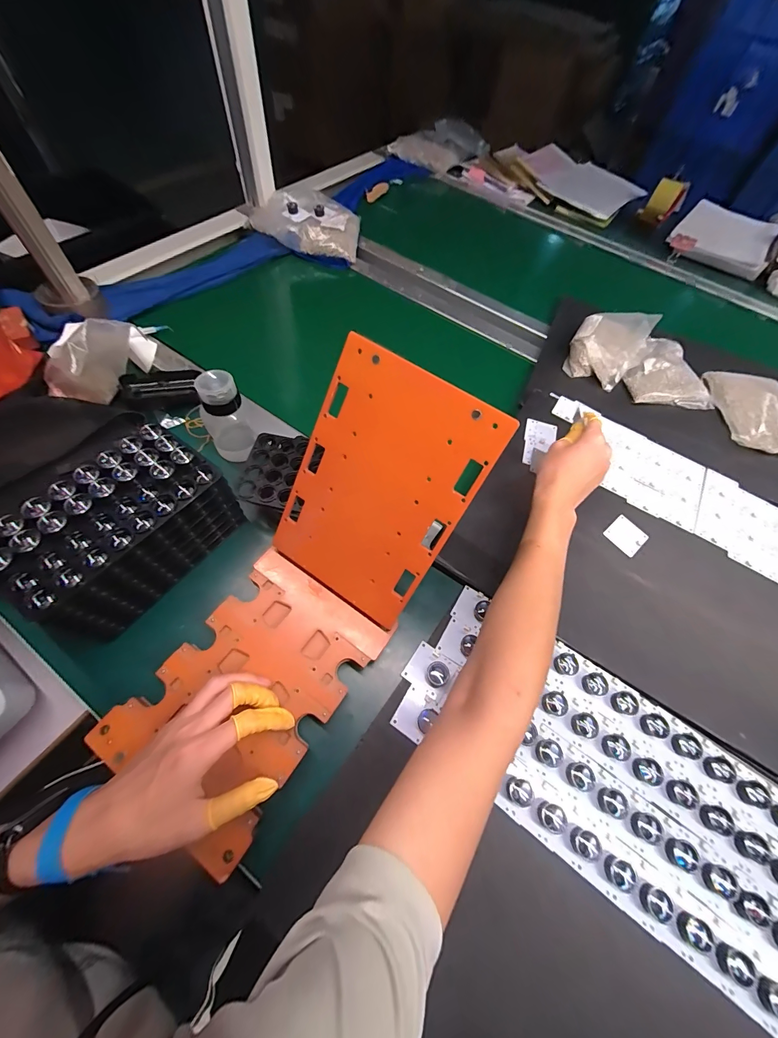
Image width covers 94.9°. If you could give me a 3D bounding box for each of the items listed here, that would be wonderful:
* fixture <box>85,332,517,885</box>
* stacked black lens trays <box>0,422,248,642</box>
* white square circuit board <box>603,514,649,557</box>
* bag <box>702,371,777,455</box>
[{"bbox_3d":[-0.067,0.062,0.326,0.163,0.123,0.412,36,99,15],"label":"fixture"},{"bbox_3d":[-0.272,0.017,0.376,0.096,0.122,0.201,36,65,13],"label":"stacked black lens trays"},{"bbox_3d":[0.320,0.022,0.480,0.049,0.004,0.045,-35,70,-21],"label":"white square circuit board"},{"bbox_3d":[0.647,-0.184,0.603,0.164,0.020,0.173,10,62,0],"label":"bag"}]

